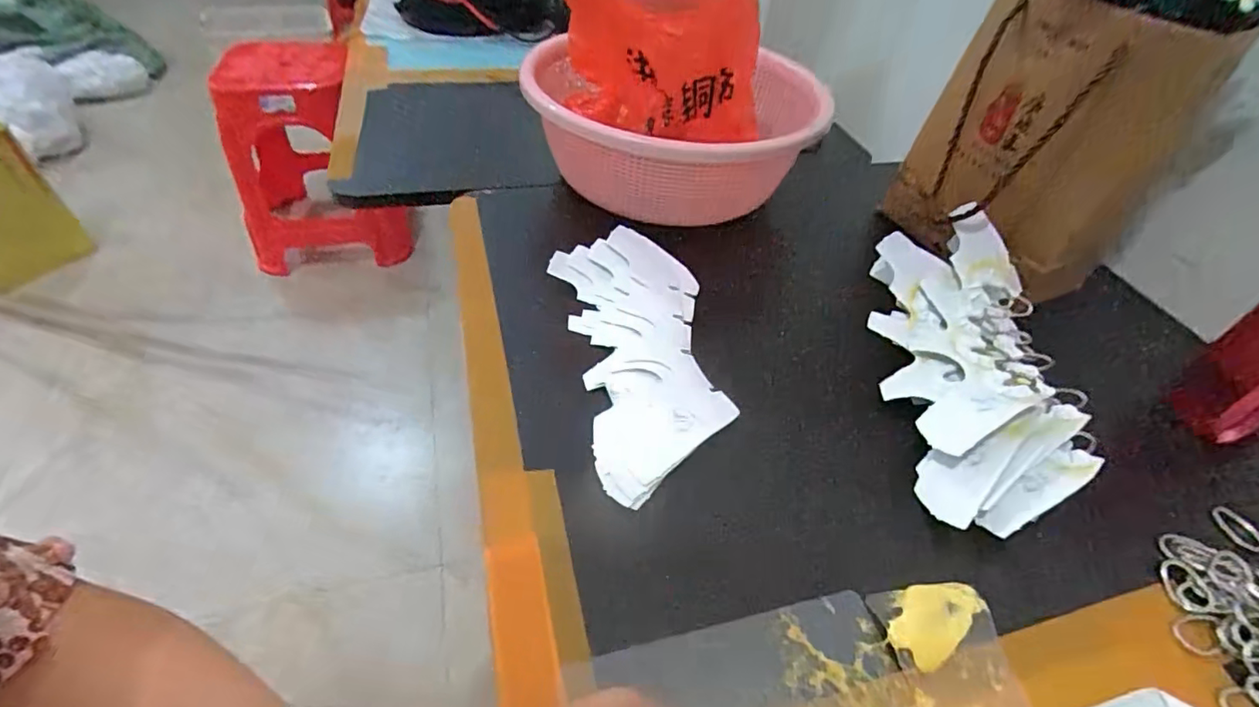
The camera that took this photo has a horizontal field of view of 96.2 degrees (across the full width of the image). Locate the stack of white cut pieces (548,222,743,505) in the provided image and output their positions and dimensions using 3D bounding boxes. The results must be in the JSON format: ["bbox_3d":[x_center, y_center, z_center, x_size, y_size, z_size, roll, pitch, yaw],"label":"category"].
[{"bbox_3d":[0.012,-0.008,0.400,0.104,0.023,0.224,-8,49,-14],"label":"stack of white cut pieces"}]

